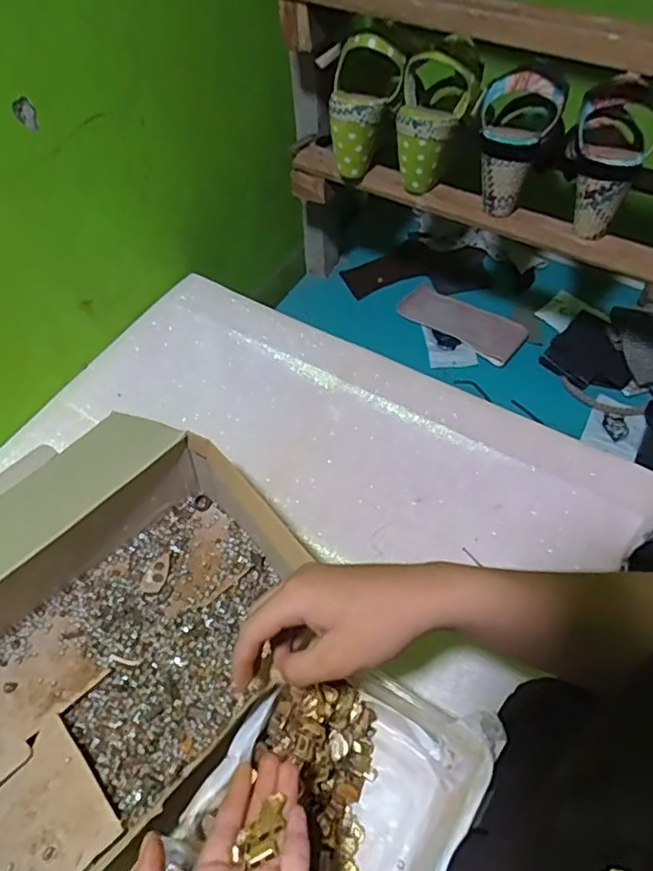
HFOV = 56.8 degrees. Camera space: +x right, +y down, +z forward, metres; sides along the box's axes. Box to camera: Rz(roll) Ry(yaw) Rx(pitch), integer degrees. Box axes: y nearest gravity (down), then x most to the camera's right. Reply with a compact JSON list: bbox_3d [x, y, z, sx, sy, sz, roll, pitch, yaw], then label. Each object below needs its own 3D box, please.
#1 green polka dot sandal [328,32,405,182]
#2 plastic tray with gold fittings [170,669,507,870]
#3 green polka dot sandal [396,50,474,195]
[{"bbox_3d":[0.045,-0.369,0.685,0.078,0.141,0.067,5,55,5],"label":"green polka dot sandal"},{"bbox_3d":[0.016,0.259,0.437,0.151,0.081,0.185,28,61,19],"label":"plastic tray with gold fittings"},{"bbox_3d":[0.118,-0.346,0.668,0.076,0.134,0.082,9,55,8],"label":"green polka dot sandal"}]

